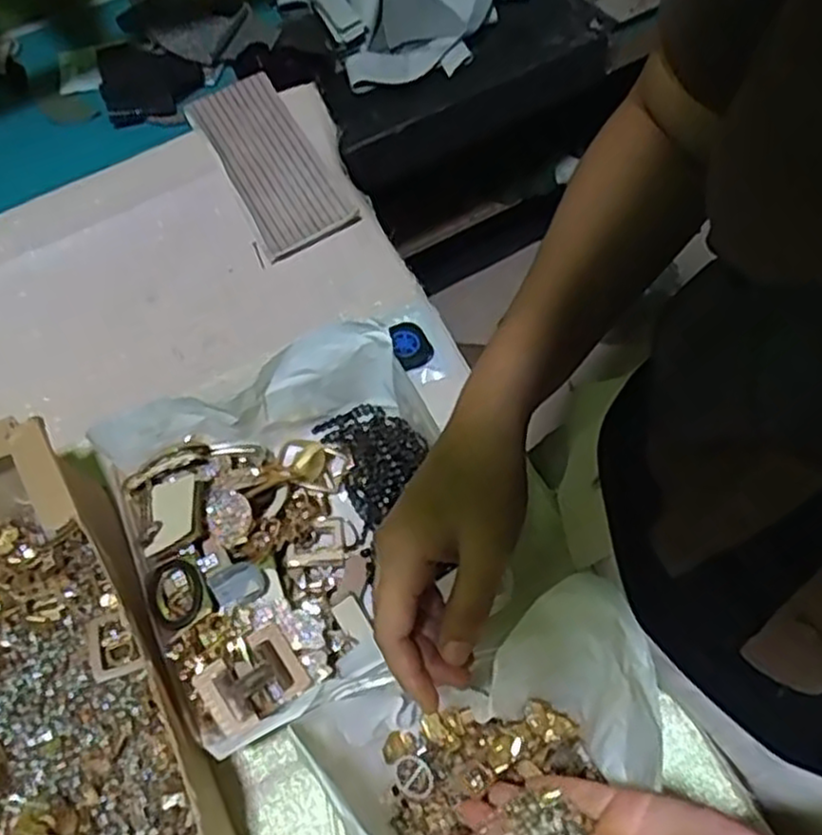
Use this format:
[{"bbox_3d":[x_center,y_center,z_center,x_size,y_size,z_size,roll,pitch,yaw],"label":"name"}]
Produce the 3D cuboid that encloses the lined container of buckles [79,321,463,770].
[{"bbox_3d":[-0.066,0.072,0.474,0.192,0.090,0.201,-25,65,-9],"label":"lined container of buckles"}]

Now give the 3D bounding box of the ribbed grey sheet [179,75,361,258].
[{"bbox_3d":[-0.121,-0.219,0.644,0.081,0.013,0.178,-28,71,-12],"label":"ribbed grey sheet"}]

